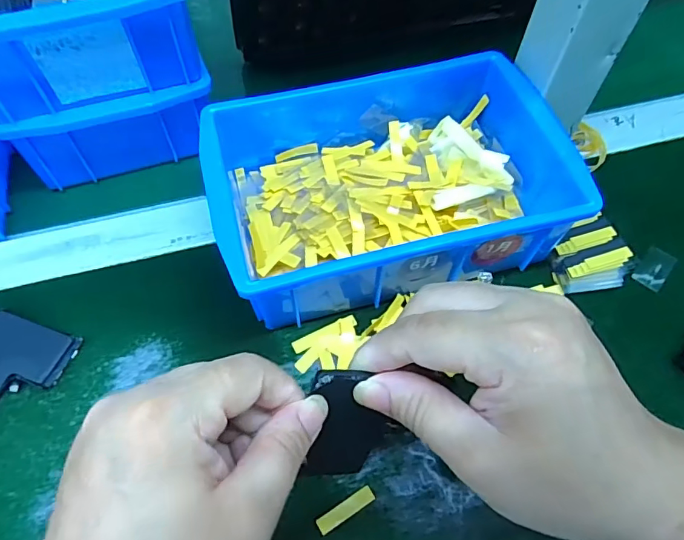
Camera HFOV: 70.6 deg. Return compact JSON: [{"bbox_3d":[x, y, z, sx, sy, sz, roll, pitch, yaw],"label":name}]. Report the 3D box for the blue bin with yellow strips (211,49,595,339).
[{"bbox_3d":[0.022,-0.058,0.301,0.195,0.069,0.151,-12,59,-9],"label":"blue bin with yellow strips"}]

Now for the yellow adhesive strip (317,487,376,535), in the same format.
[{"bbox_3d":[0.002,0.115,0.231,0.030,0.004,0.007,-28,62,-17],"label":"yellow adhesive strip"}]

